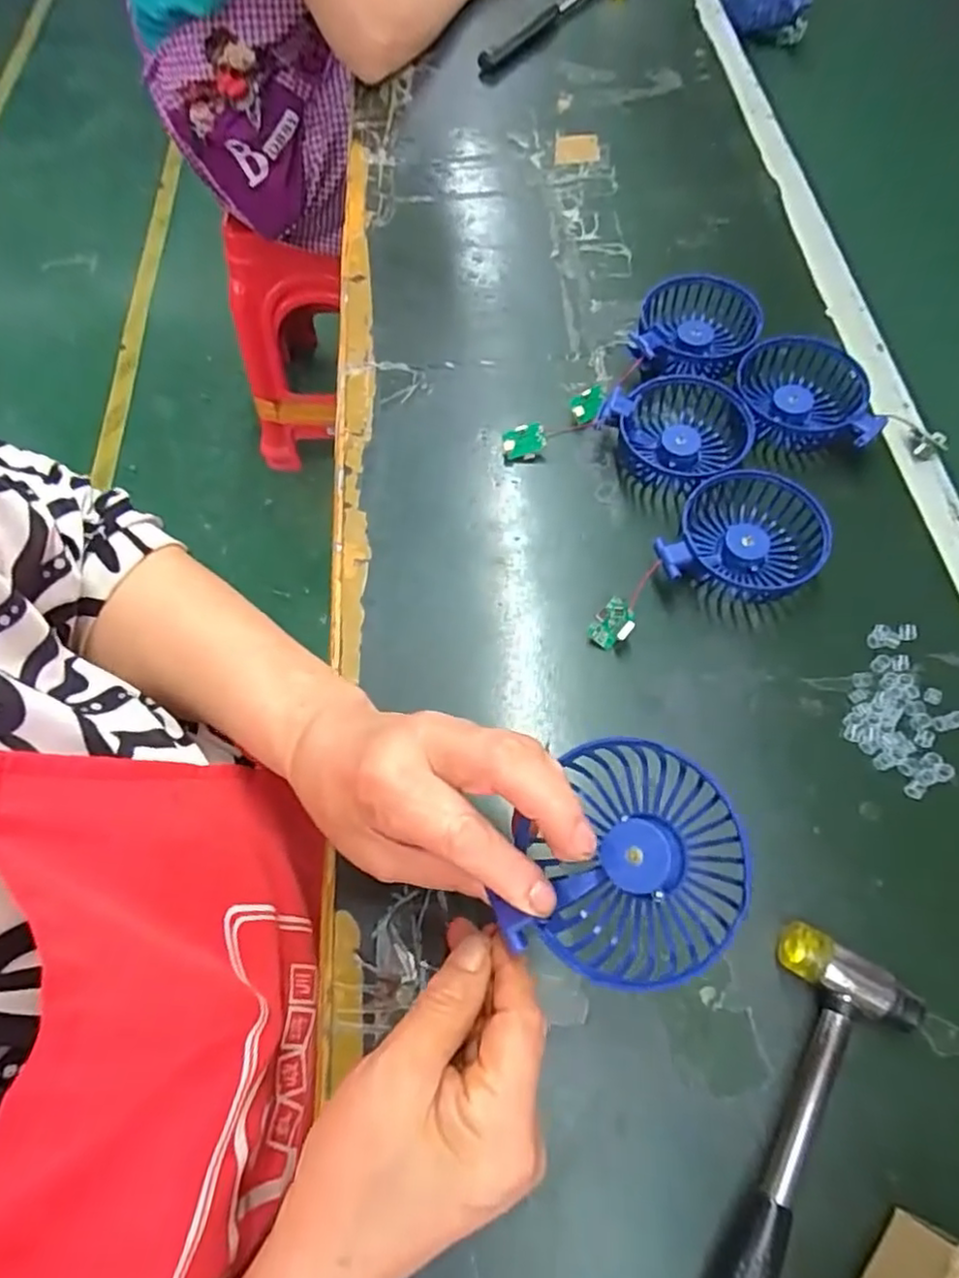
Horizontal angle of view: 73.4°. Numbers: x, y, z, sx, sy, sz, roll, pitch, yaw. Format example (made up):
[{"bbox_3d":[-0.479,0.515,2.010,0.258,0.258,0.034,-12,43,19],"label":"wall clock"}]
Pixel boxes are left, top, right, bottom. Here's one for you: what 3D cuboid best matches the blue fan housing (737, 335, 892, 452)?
[{"bbox_3d":[0.235,-0.175,0.471,0.094,0.034,0.086,2,65,4],"label":"blue fan housing"}]

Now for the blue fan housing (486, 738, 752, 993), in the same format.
[{"bbox_3d":[0.058,0.089,0.256,0.087,0.030,0.090,1,73,26],"label":"blue fan housing"}]

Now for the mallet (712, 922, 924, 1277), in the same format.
[{"bbox_3d":[0.131,0.250,0.277,0.058,0.022,0.230,24,69,13],"label":"mallet"}]

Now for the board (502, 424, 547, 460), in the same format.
[{"bbox_3d":[0.033,-0.145,0.471,0.031,0.004,0.022,-15,101,8],"label":"board"}]

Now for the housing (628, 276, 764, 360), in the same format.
[{"bbox_3d":[0.169,-0.239,0.503,0.090,0.032,0.092,16,67,10],"label":"housing"}]

